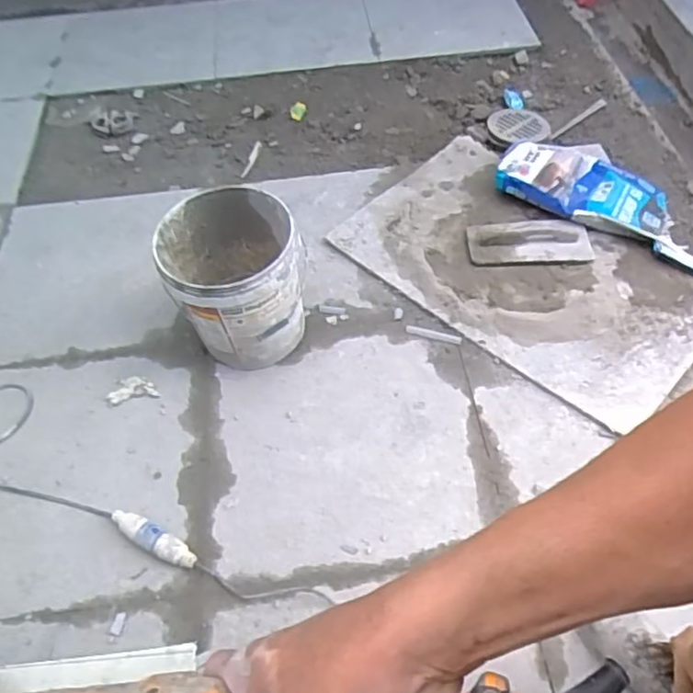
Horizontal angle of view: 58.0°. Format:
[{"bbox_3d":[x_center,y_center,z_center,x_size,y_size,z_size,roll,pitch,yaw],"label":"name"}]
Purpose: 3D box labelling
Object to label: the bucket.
[{"bbox_3d":[-0.239,-0.143,1.413,0.282,0.323,0.300,-1,53,2],"label":"bucket"}]

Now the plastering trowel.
[{"bbox_3d":[0.467,-0.268,1.598,0.308,0.032,0.135,0,53,3],"label":"plastering trowel"}]

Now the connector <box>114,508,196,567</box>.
[{"bbox_3d":[-0.373,0.366,1.201,0.196,0.044,0.049,24,58,19],"label":"connector"}]

